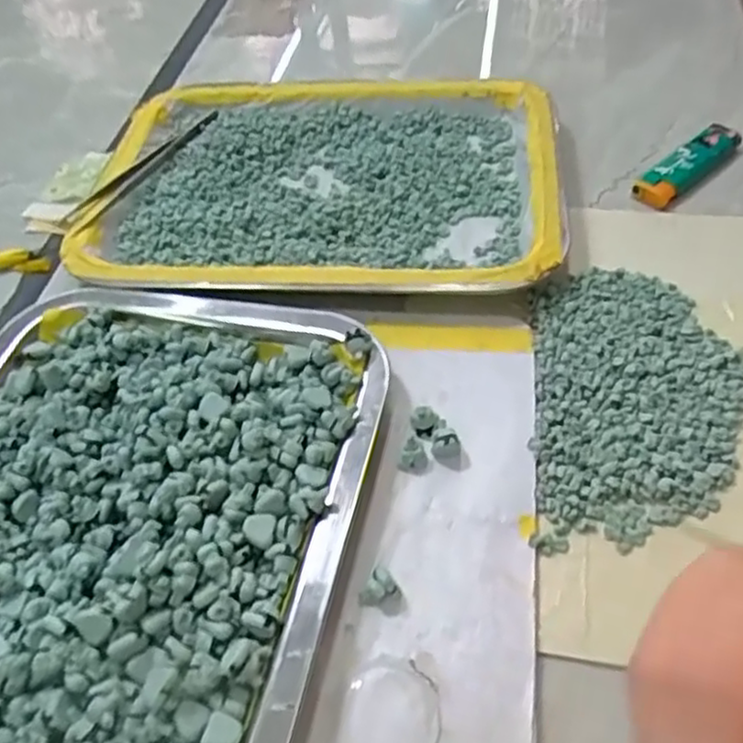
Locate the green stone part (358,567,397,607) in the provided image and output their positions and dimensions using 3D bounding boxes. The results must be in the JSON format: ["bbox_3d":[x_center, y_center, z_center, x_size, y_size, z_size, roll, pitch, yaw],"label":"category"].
[{"bbox_3d":[0.001,0.080,0.260,0.014,0.009,0.011,-24,52,-15],"label":"green stone part"}]

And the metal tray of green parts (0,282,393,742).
[{"bbox_3d":[-0.109,0.066,0.265,0.192,0.029,0.260,8,51,11],"label":"metal tray of green parts"}]

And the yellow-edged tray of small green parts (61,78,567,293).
[{"bbox_3d":[-0.029,-0.108,0.404,0.259,0.023,0.185,3,50,7],"label":"yellow-edged tray of small green parts"}]

